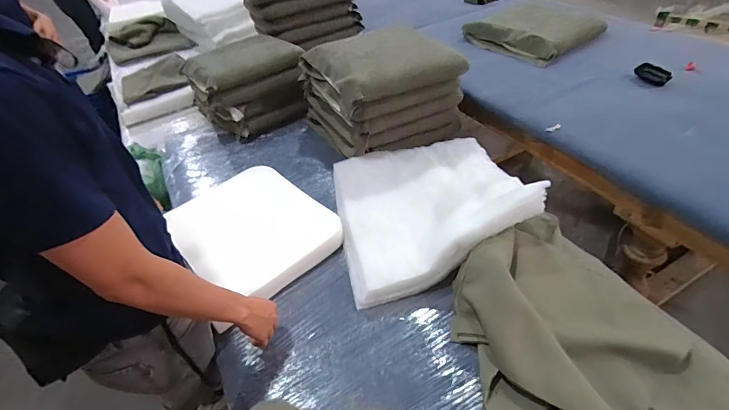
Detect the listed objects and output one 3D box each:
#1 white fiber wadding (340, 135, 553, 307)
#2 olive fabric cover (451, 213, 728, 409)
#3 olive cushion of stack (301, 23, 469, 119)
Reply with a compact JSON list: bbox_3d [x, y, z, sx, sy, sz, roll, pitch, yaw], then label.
[{"bbox_3d":[0.172,-0.029,1.128,0.511,0.151,0.540,-12,42,-6],"label":"white fiber wadding"},{"bbox_3d":[0.423,0.246,0.817,0.466,0.109,0.520,-25,45,-20],"label":"olive fabric cover"},{"bbox_3d":[0.042,-0.474,1.307,0.405,0.096,0.418,-24,44,-19],"label":"olive cushion of stack"}]

